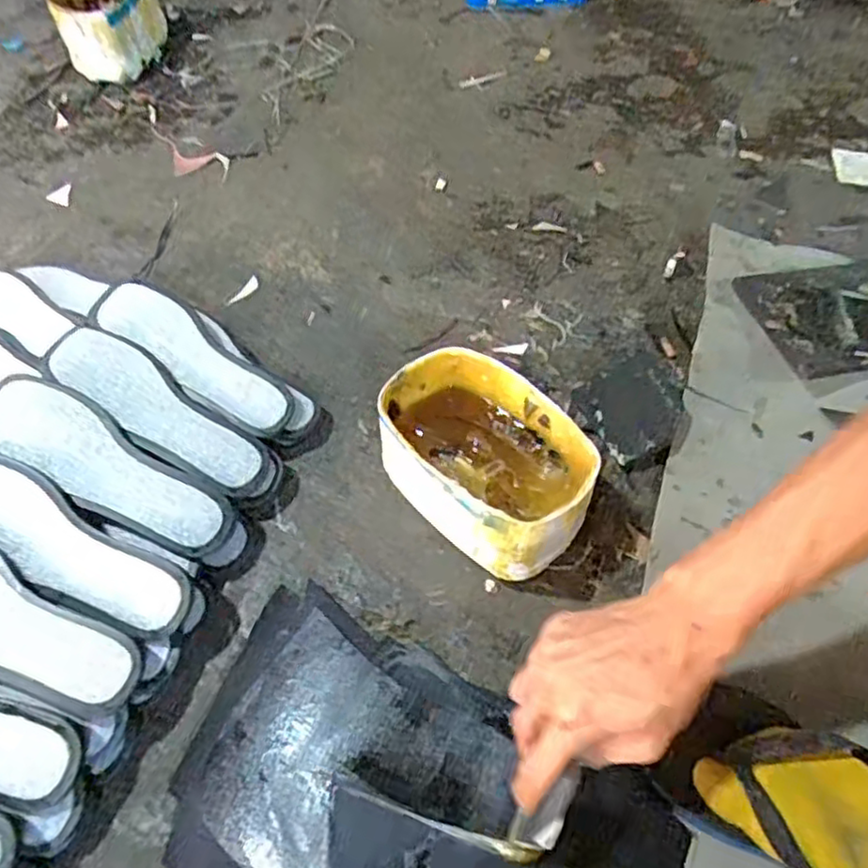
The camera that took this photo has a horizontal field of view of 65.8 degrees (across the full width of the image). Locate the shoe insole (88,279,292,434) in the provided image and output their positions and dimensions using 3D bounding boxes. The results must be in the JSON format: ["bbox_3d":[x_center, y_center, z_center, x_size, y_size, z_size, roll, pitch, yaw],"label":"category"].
[{"bbox_3d":[-0.245,-0.081,0.682,0.230,0.018,0.072,37,62,8],"label":"shoe insole"}]

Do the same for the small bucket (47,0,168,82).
[{"bbox_3d":[-0.538,-0.695,1.124,0.169,0.126,0.191,-21,58,-14],"label":"small bucket"}]

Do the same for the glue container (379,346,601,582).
[{"bbox_3d":[0.046,0.028,0.614,0.124,0.123,0.199,-36,63,-22],"label":"glue container"}]

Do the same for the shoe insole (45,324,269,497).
[{"bbox_3d":[-0.260,-0.024,0.637,0.230,0.019,0.073,36,62,4],"label":"shoe insole"}]

